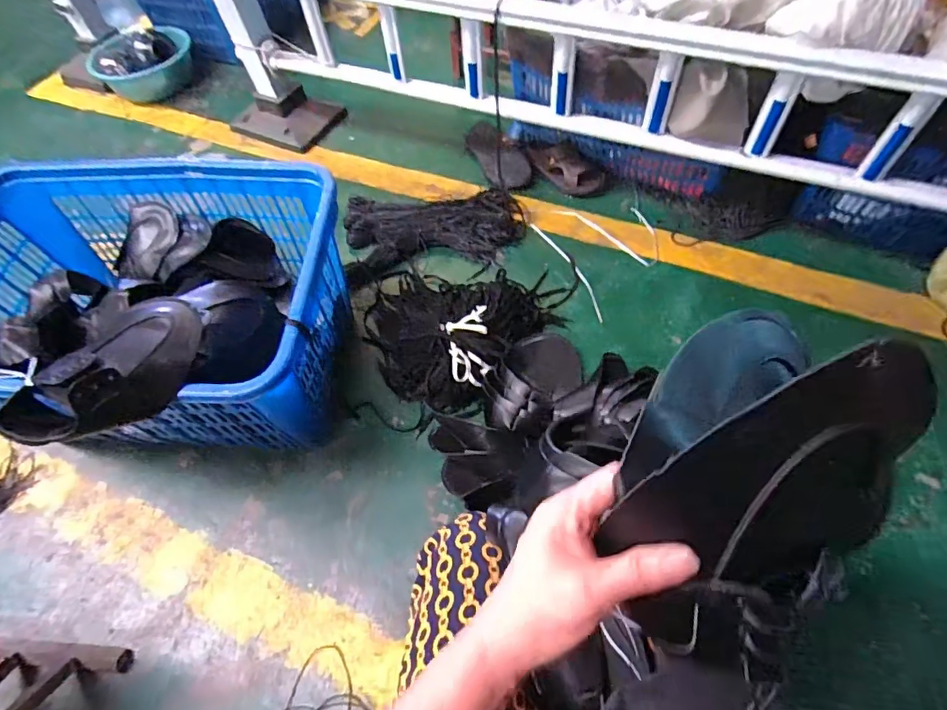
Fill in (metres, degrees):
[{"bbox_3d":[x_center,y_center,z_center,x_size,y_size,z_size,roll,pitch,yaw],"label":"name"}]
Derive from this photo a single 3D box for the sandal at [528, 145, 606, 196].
[{"bbox_3d":[0.262,-0.535,1.433,0.238,0.076,0.080,28,62,0],"label":"sandal"}]

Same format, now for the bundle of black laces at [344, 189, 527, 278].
[{"bbox_3d":[-0.102,-0.336,1.362,0.486,0.054,0.268,-6,58,1],"label":"bundle of black laces"}]

